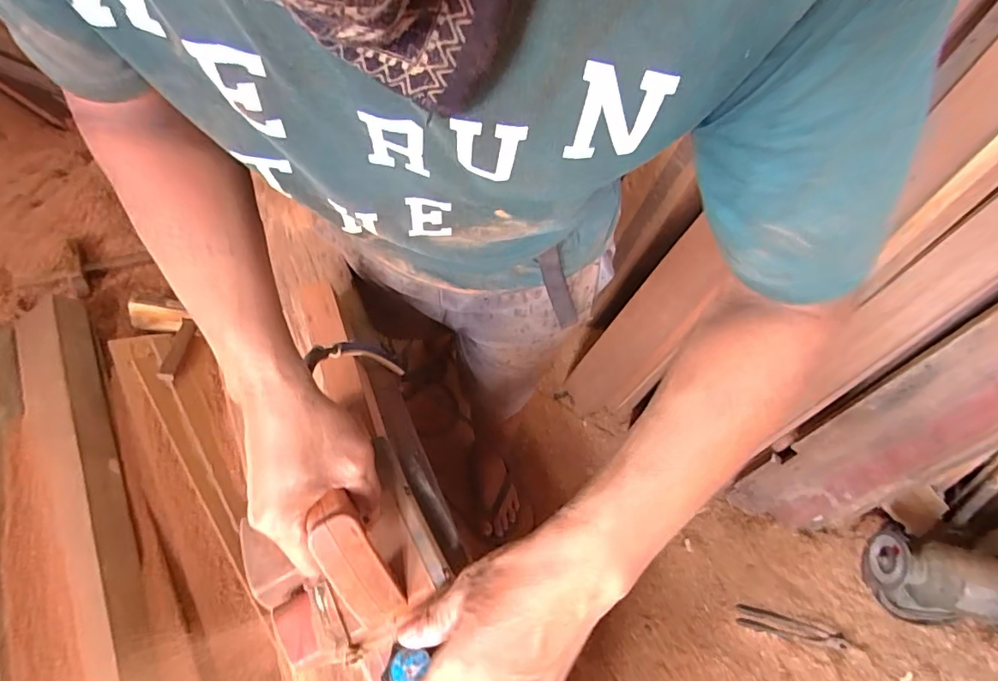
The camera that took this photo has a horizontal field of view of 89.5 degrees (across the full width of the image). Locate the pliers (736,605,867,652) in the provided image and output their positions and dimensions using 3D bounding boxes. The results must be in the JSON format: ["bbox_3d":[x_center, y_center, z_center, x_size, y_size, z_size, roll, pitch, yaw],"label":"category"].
[{"bbox_3d":[0.655,0.633,1.105,0.253,0.010,0.044,13,61,5],"label":"pliers"}]

